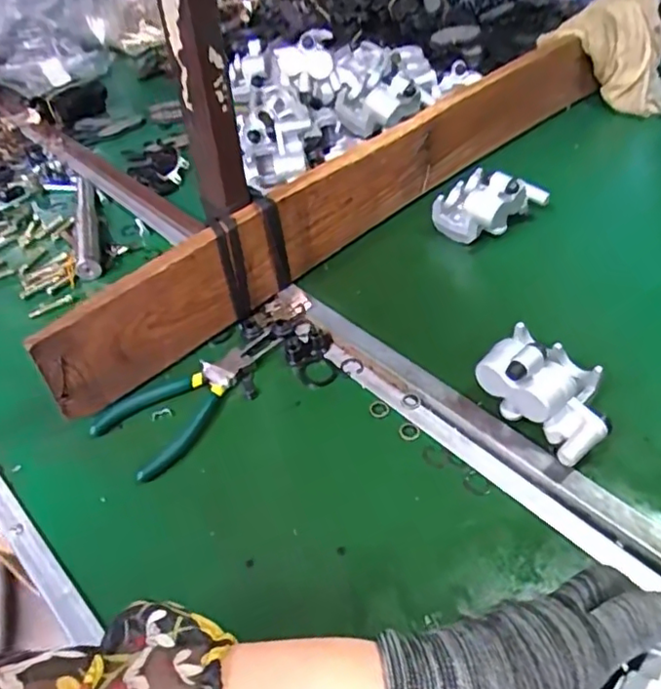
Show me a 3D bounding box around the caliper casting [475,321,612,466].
[{"bbox_3d":[0.161,0.033,0.441,0.071,0.067,0.091,-30,49,-21],"label":"caliper casting"}]

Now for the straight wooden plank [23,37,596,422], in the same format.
[{"bbox_3d":[0.052,-0.161,0.608,0.721,0.095,0.022,-38,52,-27],"label":"straight wooden plank"}]

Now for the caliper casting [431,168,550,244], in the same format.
[{"bbox_3d":[0.158,-0.149,0.617,0.105,0.062,0.072,-32,50,-23],"label":"caliper casting"}]

